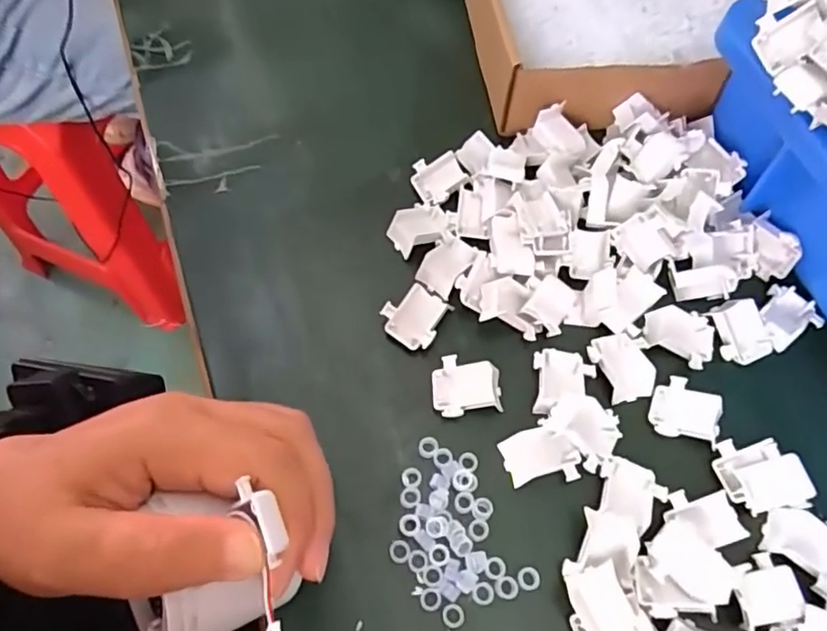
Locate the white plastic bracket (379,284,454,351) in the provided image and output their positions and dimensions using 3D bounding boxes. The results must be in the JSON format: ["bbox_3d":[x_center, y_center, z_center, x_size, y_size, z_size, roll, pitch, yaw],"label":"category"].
[{"bbox_3d":[0.000,0.001,0.306,0.028,0.013,0.030,32,67,14],"label":"white plastic bracket"}]

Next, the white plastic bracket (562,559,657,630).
[{"bbox_3d":[0.076,0.119,0.243,0.028,0.011,0.038,-17,65,-9],"label":"white plastic bracket"}]

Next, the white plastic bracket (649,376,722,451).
[{"bbox_3d":[0.130,0.045,0.286,0.031,0.009,0.028,17,65,8],"label":"white plastic bracket"}]

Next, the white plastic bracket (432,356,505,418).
[{"bbox_3d":[0.026,0.034,0.291,0.033,0.011,0.028,-2,64,-2],"label":"white plastic bracket"}]

